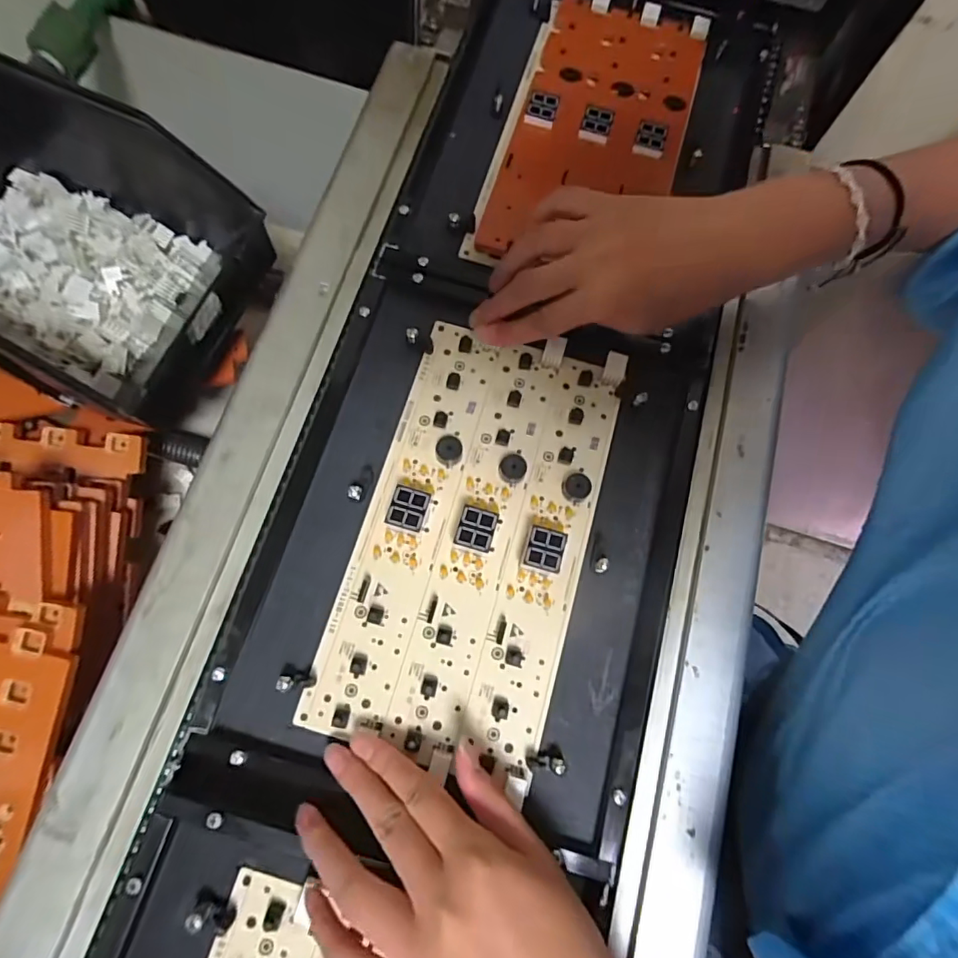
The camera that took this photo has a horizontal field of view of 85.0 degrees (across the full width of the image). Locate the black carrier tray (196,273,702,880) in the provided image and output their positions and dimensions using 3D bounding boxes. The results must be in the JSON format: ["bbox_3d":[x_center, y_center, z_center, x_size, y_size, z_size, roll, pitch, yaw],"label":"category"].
[{"bbox_3d":[-0.001,0.030,0.311,0.233,0.026,0.301,15,75,2],"label":"black carrier tray"}]

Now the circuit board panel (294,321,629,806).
[{"bbox_3d":[-0.002,0.027,0.307,0.128,0.020,0.252,16,75,2],"label":"circuit board panel"}]

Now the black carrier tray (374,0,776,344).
[{"bbox_3d":[0.086,-0.258,0.384,0.234,0.012,0.309,15,75,2],"label":"black carrier tray"}]

